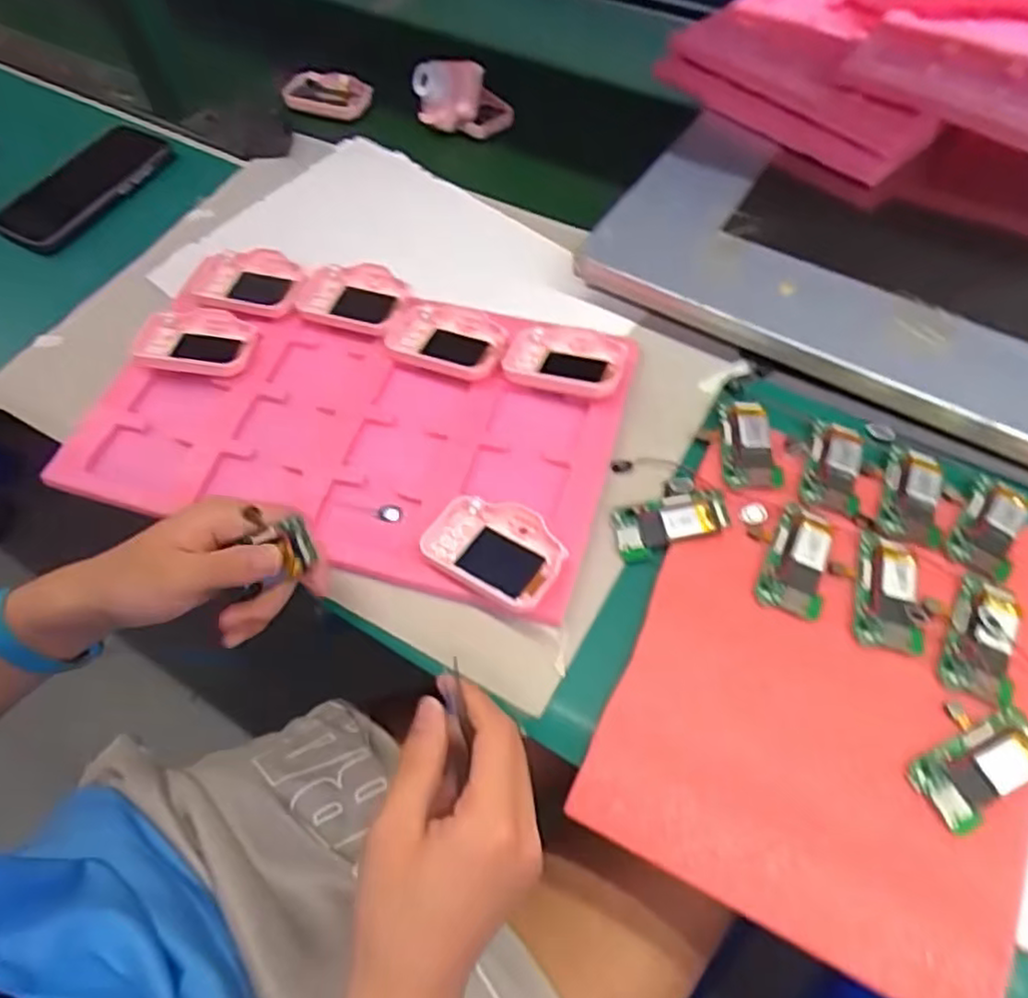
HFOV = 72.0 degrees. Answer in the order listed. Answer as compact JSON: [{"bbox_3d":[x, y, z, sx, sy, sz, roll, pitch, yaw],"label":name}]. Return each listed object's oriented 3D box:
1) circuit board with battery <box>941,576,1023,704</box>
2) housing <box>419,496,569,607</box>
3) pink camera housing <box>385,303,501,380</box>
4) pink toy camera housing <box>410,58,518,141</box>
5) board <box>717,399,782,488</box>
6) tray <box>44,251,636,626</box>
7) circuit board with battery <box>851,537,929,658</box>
[{"bbox_3d":[0.264,0.076,0.398,0.034,0.011,0.072,20,62,15],"label":"circuit board with battery"},{"bbox_3d":[-0.012,0.033,0.443,0.085,0.020,0.059,23,62,16],"label":"housing"},{"bbox_3d":[-0.050,-0.120,0.526,0.086,0.016,0.060,13,60,10],"label":"pink camera housing"},{"bbox_3d":[-0.049,-0.392,0.693,0.094,0.055,0.045,6,59,6],"label":"pink toy camera housing"},{"bbox_3d":[0.156,-0.039,0.473,0.036,0.004,0.070,-1,58,2],"label":"board"},{"bbox_3d":[-0.117,-0.066,0.506,0.370,0.030,0.228,16,60,12],"label":"tray"},{"bbox_3d":[0.219,0.054,0.413,0.038,0.005,0.068,13,60,10],"label":"circuit board with battery"}]

